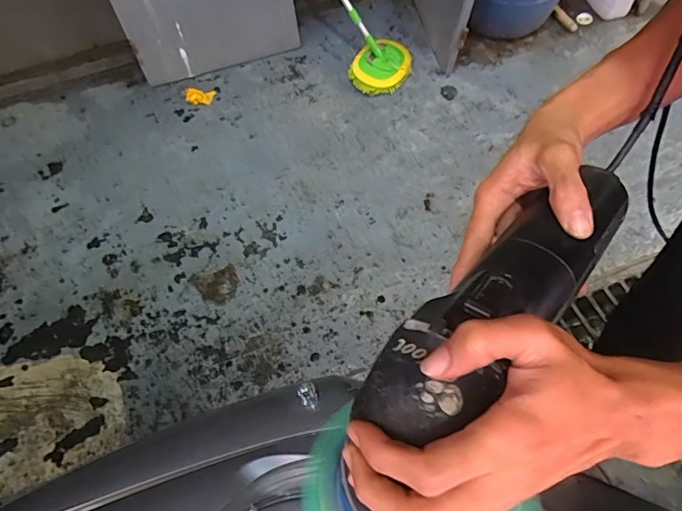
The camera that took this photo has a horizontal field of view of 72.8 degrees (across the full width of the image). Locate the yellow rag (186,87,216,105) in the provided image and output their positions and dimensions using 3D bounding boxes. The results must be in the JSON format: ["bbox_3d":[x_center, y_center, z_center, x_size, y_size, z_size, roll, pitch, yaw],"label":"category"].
[{"bbox_3d":[-0.486,-0.555,1.605,0.106,0.036,0.061,-14,61,-5],"label":"yellow rag"}]

